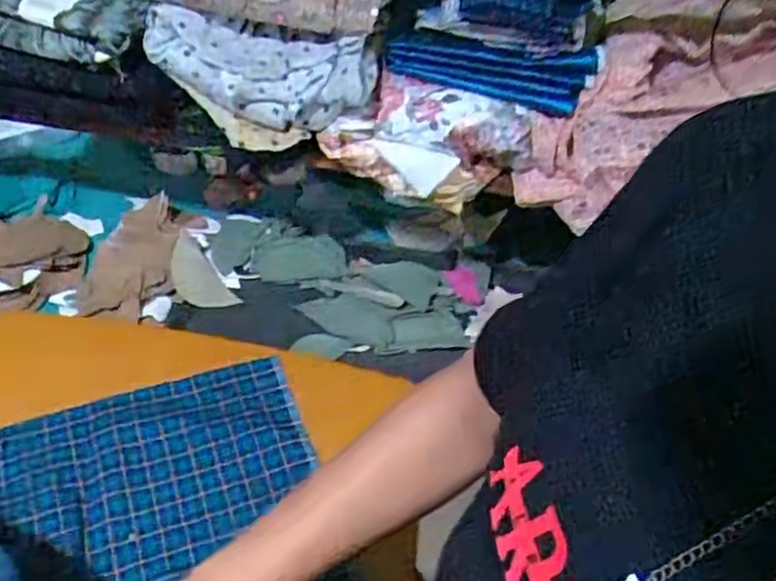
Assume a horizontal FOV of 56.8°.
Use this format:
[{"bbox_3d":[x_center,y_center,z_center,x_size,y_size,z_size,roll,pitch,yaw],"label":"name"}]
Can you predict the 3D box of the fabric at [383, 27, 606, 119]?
[{"bbox_3d":[0.095,-0.204,0.663,0.194,0.048,0.034,8,47,0],"label":"fabric"}]

